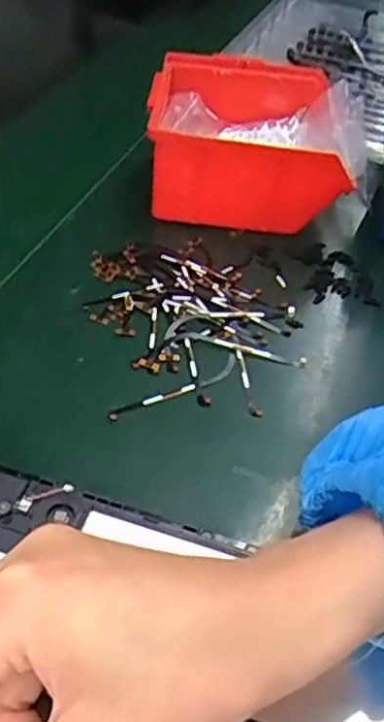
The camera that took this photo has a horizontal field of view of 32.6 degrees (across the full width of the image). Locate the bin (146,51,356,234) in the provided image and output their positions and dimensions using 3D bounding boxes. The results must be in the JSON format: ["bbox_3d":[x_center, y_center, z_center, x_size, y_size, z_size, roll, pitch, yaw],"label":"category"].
[{"bbox_3d":[0.035,-0.151,0.464,0.120,0.076,0.130,2,46,-2],"label":"bin"}]

